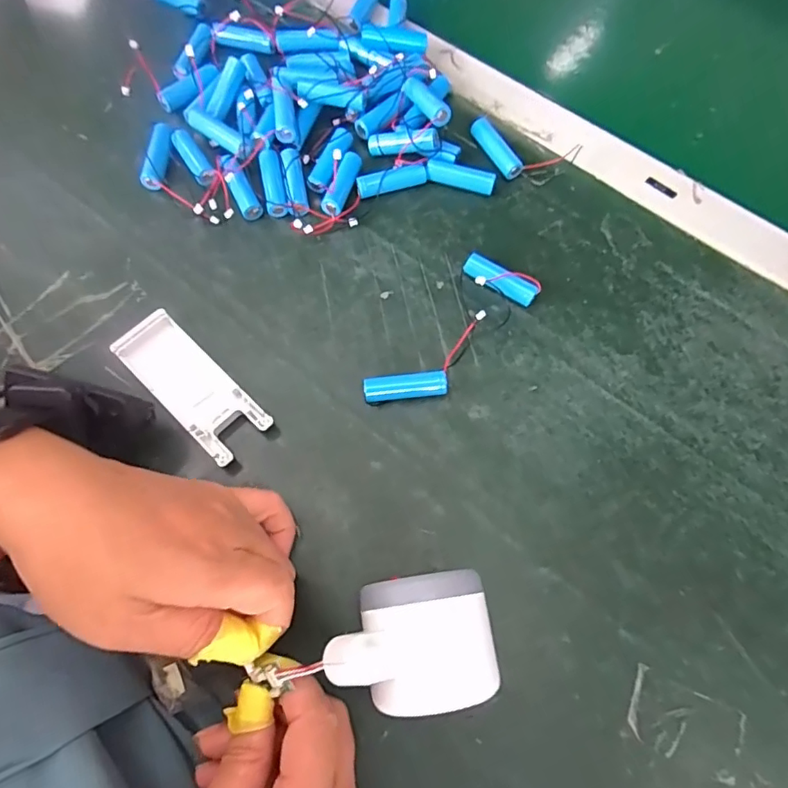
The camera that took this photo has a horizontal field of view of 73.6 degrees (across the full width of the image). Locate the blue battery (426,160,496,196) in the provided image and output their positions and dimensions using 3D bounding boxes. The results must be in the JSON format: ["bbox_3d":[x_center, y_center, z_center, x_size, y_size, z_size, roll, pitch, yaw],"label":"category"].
[{"bbox_3d":[0.048,-0.156,0.378,0.049,0.014,0.012,14,70,4],"label":"blue battery"}]

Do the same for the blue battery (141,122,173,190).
[{"bbox_3d":[-0.169,-0.170,0.378,0.017,0.013,0.049,3,70,0],"label":"blue battery"}]

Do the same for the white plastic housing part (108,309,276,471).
[{"bbox_3d":[-0.121,-0.005,0.316,0.103,0.012,0.039,42,75,13],"label":"white plastic housing part"}]

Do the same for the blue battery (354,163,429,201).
[{"bbox_3d":[-0.001,-0.151,0.371,0.050,0.014,0.011,-18,71,-7],"label":"blue battery"}]

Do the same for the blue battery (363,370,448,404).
[{"bbox_3d":[0.007,-0.004,0.319,0.049,0.015,0.014,-6,70,-3],"label":"blue battery"}]

